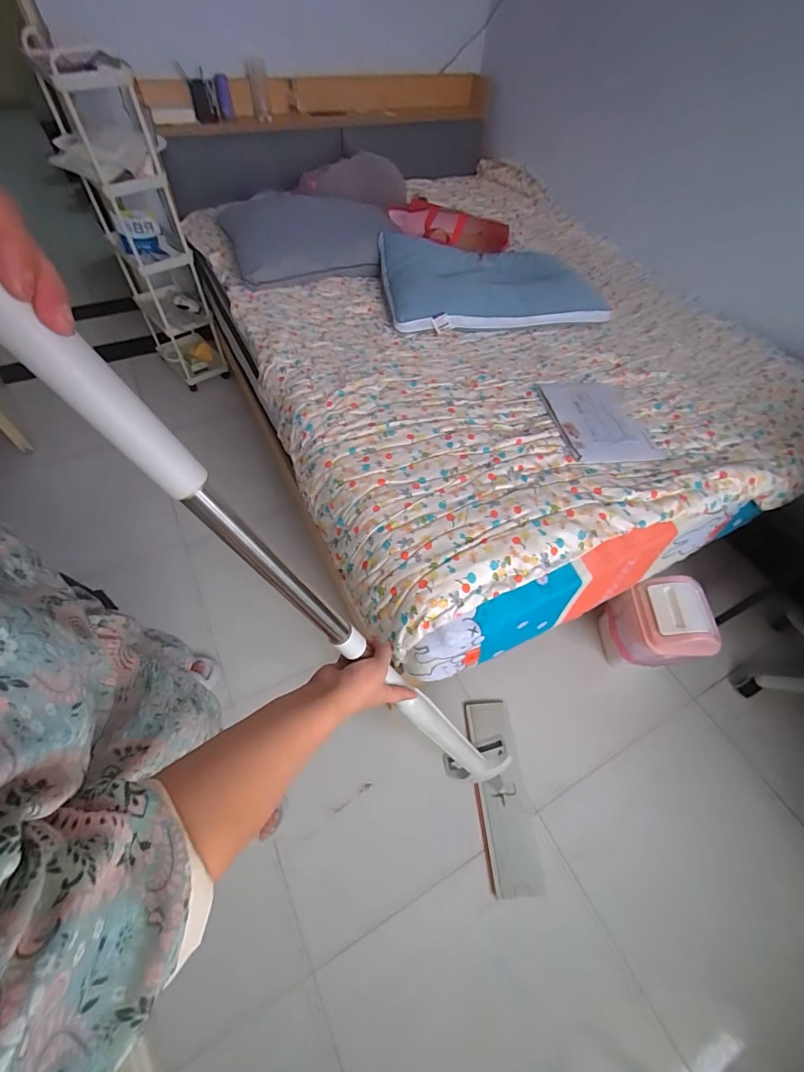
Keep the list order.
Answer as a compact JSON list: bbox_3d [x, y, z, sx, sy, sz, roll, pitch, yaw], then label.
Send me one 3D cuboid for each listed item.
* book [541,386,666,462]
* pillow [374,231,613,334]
[{"bbox_3d":[0.503,-0.306,1.088,0.225,0.013,0.316,-4,56,-6],"label":"book"},{"bbox_3d":[0.294,-0.836,1.390,0.681,0.119,0.398,-5,56,-7],"label":"pillow"}]

